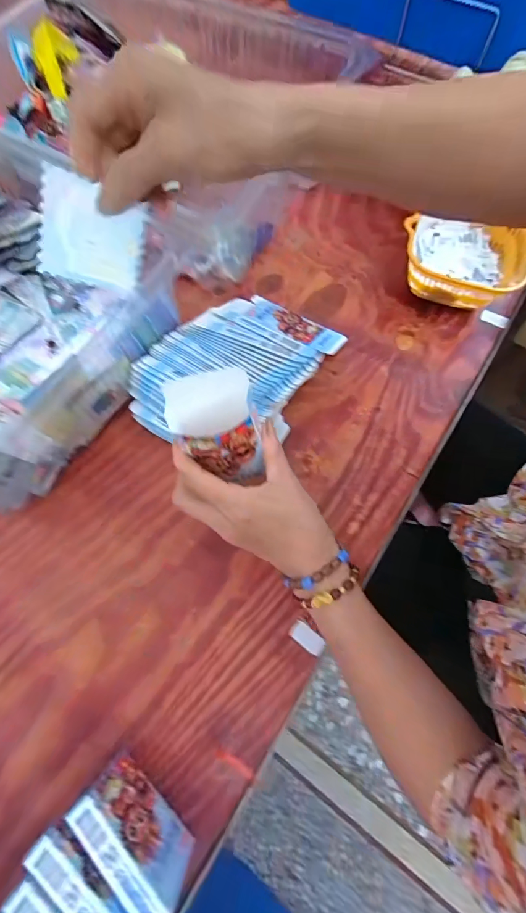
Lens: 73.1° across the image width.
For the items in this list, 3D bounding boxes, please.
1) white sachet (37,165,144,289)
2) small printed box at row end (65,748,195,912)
[{"bbox_3d":[-0.115,-0.150,0.241,0.060,0.059,0.004,4,26,-29],"label":"white sachet"},{"bbox_3d":[-0.098,0.286,0.273,0.092,0.068,0.024,41,78,13],"label":"small printed box at row end"}]

